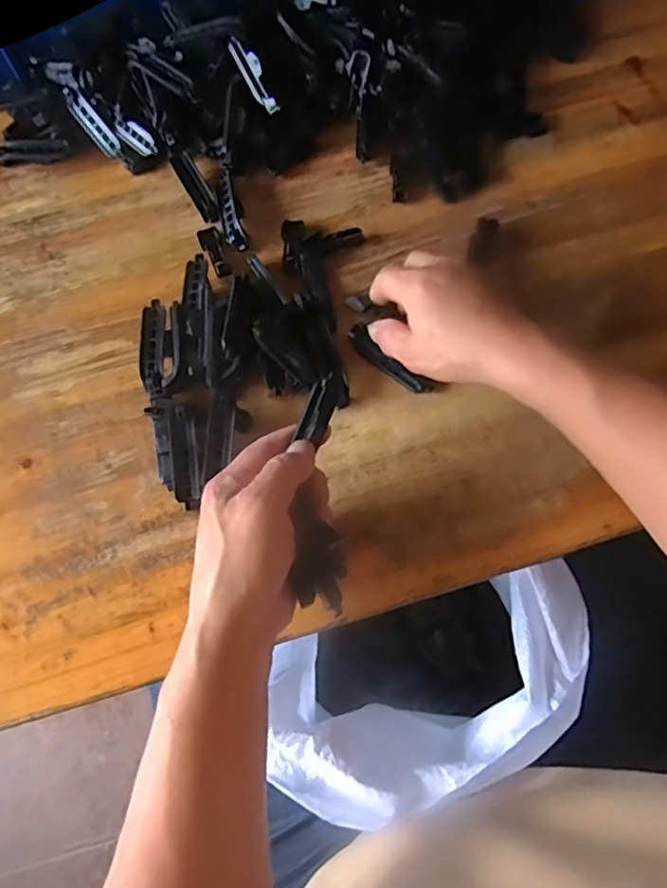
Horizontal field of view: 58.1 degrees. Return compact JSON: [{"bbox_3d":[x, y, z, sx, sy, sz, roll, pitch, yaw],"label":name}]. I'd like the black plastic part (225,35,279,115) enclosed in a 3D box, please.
[{"bbox_3d":[-0.068,-0.311,0.505,0.016,0.010,0.070,-30,90,-8],"label":"black plastic part"}]

